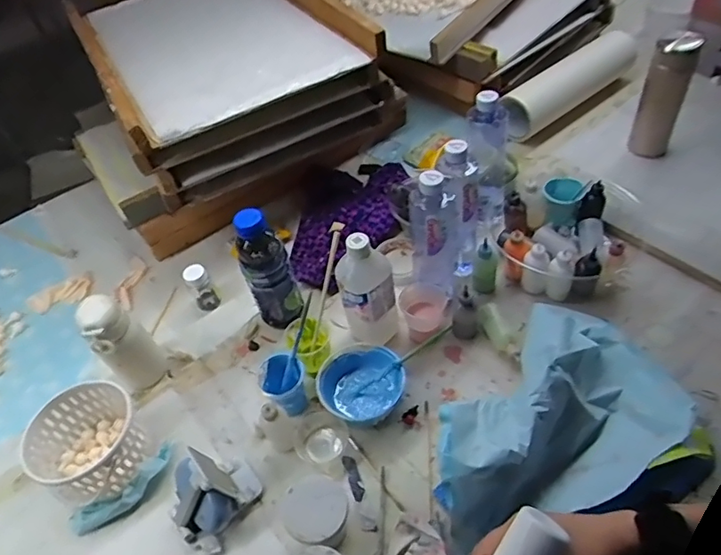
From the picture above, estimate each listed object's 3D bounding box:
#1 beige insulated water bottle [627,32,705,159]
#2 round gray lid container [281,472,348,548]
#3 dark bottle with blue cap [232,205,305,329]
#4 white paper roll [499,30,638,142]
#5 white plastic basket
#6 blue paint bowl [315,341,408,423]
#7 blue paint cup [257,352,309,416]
[{"bbox_3d":[0.575,-0.345,1.027,0.076,0.224,0.092,18,53,20],"label":"beige insulated water bottle"},{"bbox_3d":[-0.049,0.278,0.630,0.076,0.077,0.073,-5,49,6],"label":"round gray lid container"},{"bbox_3d":[-0.135,-0.007,0.806,0.070,0.215,0.064,-18,49,-6],"label":"dark bottle with blue cap"},{"bbox_3d":[0.467,-0.437,1.205,0.451,0.094,0.090,-38,54,-21],"label":"white paper roll"},{"bbox_3d":[-0.354,0.222,0.714,0.136,0.086,0.142,-5,49,6],"label":"white plastic basket"},{"bbox_3d":[0.001,0.146,0.740,0.116,0.045,0.110,-5,49,6],"label":"blue paint bowl"},{"bbox_3d":[-0.105,0.152,0.750,0.061,0.079,0.062,-5,49,6],"label":"blue paint cup"}]

